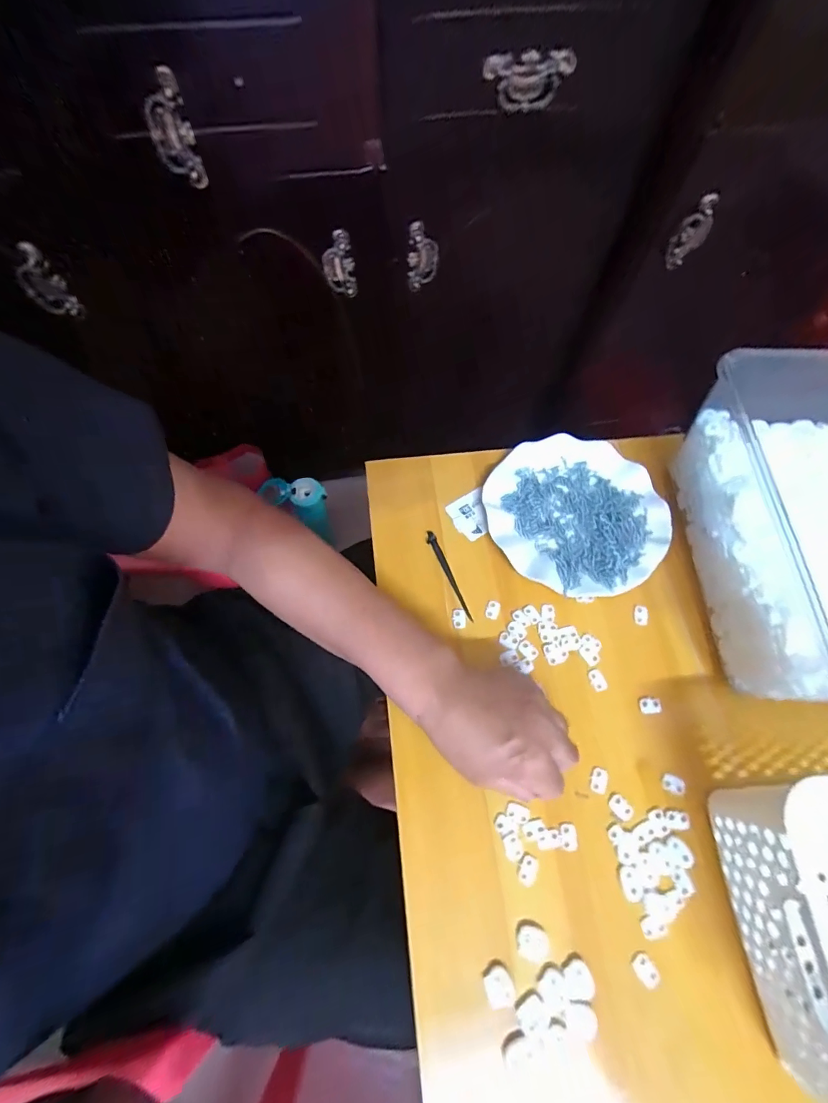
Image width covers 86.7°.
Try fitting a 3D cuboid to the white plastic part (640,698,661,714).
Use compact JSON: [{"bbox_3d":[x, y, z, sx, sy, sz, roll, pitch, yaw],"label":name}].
[{"bbox_3d":[0.217,0.142,0.402,0.018,0.004,0.013,-3,66,-2],"label":"white plastic part"}]

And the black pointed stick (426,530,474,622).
[{"bbox_3d":[0.035,0.023,0.448,0.010,0.009,0.104,-21,68,-10],"label":"black pointed stick"}]

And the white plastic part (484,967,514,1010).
[{"bbox_3d":[0.062,0.316,0.317,0.020,0.005,0.021,-11,66,-5],"label":"white plastic part"}]

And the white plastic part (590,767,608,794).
[{"bbox_3d":[0.159,0.196,0.375,0.014,0.004,0.020,15,67,6],"label":"white plastic part"}]

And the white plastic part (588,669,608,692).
[{"bbox_3d":[0.172,0.120,0.410,0.013,0.004,0.020,-21,68,-10],"label":"white plastic part"}]

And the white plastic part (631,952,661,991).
[{"bbox_3d":[0.173,0.313,0.327,0.015,0.005,0.019,-28,69,-12],"label":"white plastic part"}]

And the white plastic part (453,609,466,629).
[{"bbox_3d":[0.045,0.066,0.429,0.013,0.004,0.019,-2,66,-2],"label":"white plastic part"}]

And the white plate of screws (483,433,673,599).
[{"bbox_3d":[0.170,-0.040,0.468,0.182,0.025,0.181,0,66,-1],"label":"white plate of screws"}]

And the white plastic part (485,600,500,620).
[{"bbox_3d":[0.078,0.058,0.436,0.013,0.004,0.019,13,66,5],"label":"white plastic part"}]

